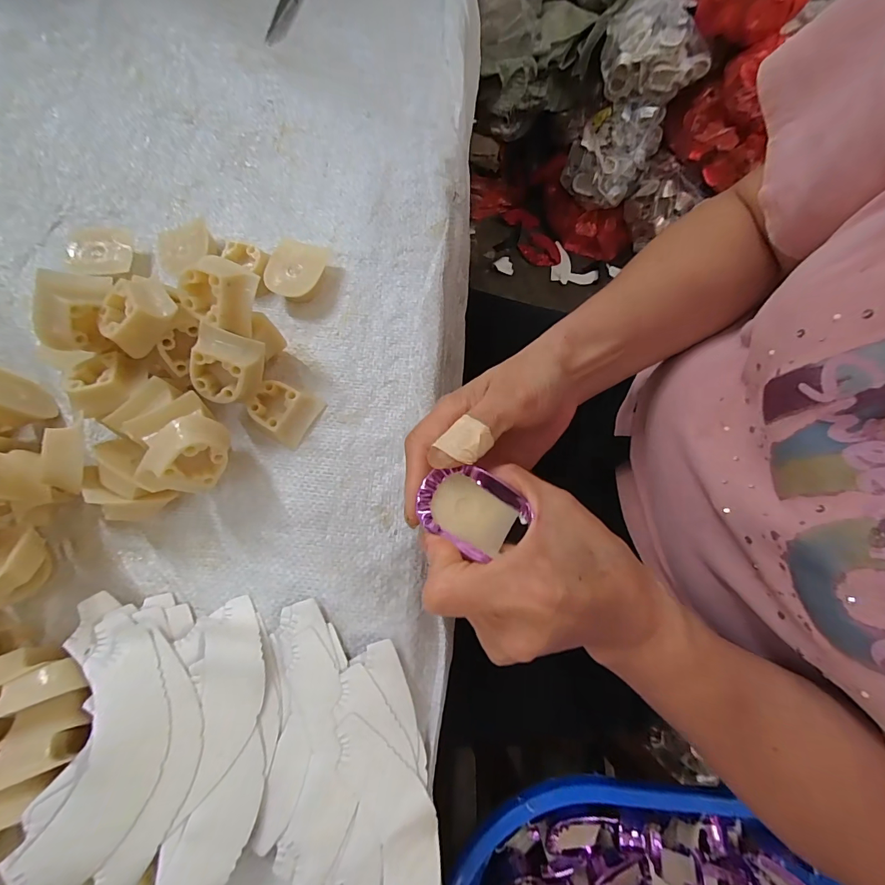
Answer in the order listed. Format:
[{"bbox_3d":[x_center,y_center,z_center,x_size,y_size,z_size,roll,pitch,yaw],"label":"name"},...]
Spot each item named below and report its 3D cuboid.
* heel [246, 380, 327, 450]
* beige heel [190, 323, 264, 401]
[{"bbox_3d":[-0.104,-0.021,0.270,0.036,0.016,0.035,31,79,8],"label":"heel"},{"bbox_3d":[-0.126,-0.046,0.246,0.038,0.023,0.041,9,107,-6],"label":"beige heel"}]

